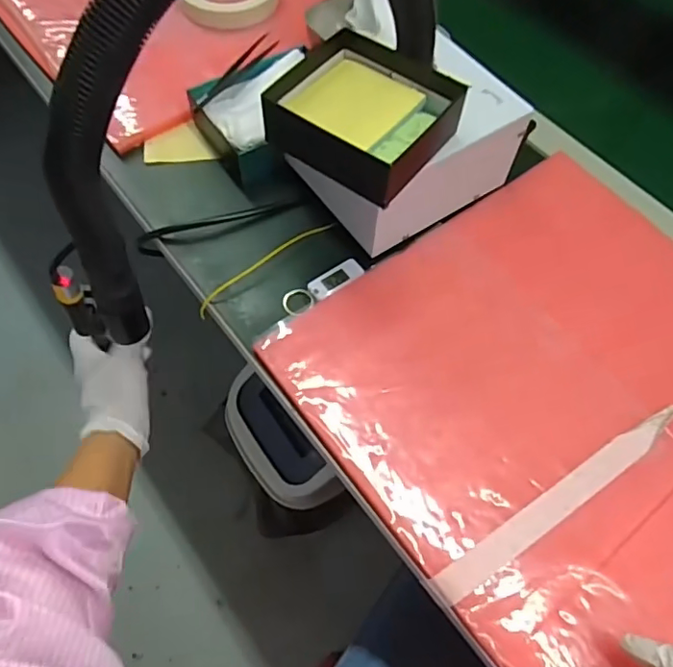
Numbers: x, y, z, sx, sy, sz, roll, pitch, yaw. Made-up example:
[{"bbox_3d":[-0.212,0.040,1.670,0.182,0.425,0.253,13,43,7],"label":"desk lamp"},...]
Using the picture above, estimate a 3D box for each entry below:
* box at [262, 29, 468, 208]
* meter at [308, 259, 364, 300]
[{"bbox_3d":[0.018,-0.153,0.388,0.112,0.034,0.113,30,64,13],"label":"box"},{"bbox_3d":[-0.001,-0.045,0.450,0.047,0.004,0.019,-33,67,-19],"label":"meter"}]

